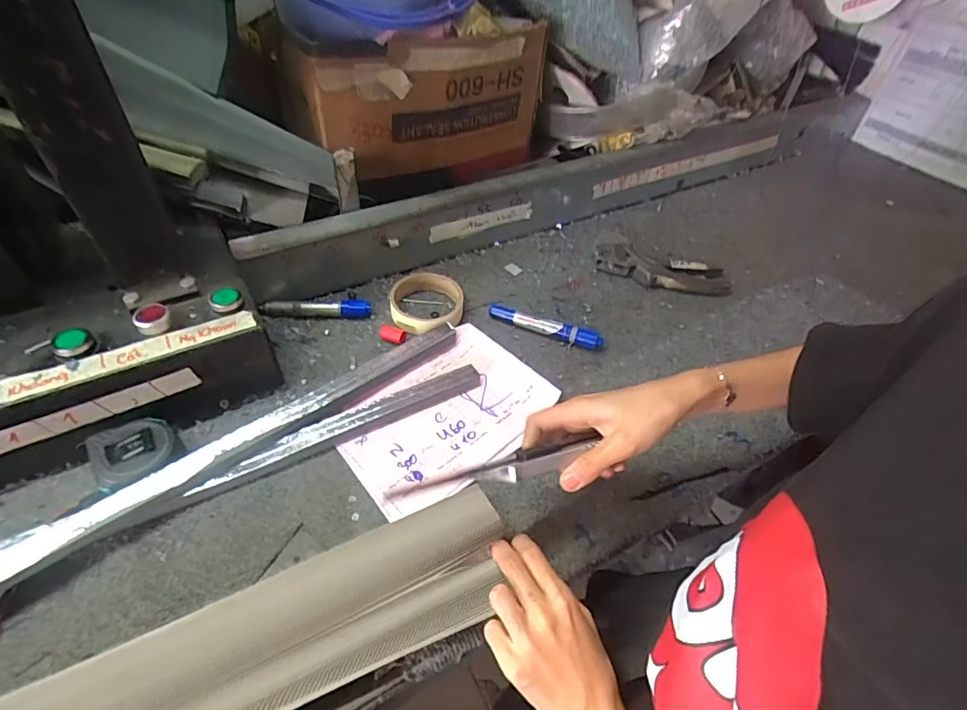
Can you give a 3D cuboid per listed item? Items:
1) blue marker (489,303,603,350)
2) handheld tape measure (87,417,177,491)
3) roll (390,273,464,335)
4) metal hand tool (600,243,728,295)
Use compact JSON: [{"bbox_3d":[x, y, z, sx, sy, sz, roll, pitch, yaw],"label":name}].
[{"bbox_3d":[0.071,-0.034,0.581,0.134,0.024,0.016,20,49,11],"label":"blue marker"},{"bbox_3d":[-0.290,0.087,0.419,0.064,0.038,0.054,-29,57,-29],"label":"handheld tape measure"},{"bbox_3d":[-0.066,-0.062,0.590,0.083,0.022,0.090,4,48,-4],"label":"roll"},{"bbox_3d":[0.237,-0.111,0.661,0.172,0.027,0.064,20,49,11],"label":"metal hand tool"}]

